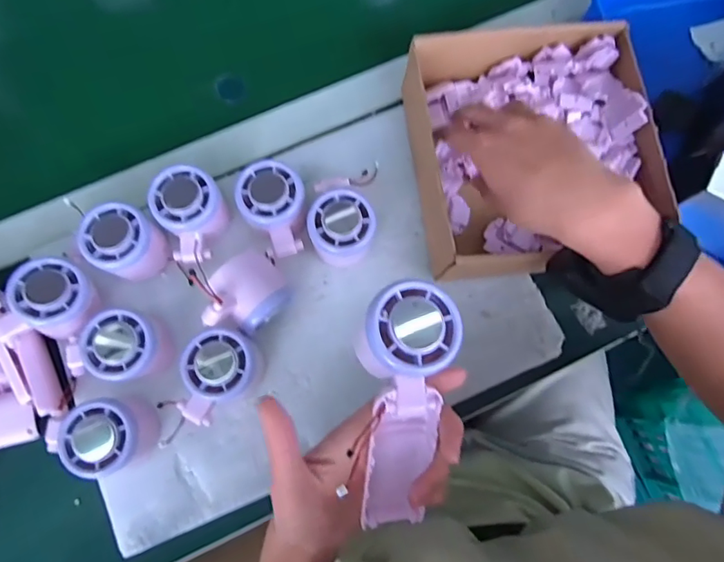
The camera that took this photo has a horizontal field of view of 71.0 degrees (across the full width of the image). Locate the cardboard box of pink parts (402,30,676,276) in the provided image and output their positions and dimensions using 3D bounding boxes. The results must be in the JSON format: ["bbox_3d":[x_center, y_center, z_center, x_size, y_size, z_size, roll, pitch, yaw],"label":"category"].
[{"bbox_3d":[0.143,-0.126,0.452,0.204,0.063,0.211,-8,78,-3],"label":"cardboard box of pink parts"}]

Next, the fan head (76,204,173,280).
[{"bbox_3d":[-0.196,-0.030,0.425,0.062,0.050,0.056,38,80,7],"label":"fan head"}]

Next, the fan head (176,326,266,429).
[{"bbox_3d":[-0.113,0.078,0.407,0.052,0.055,0.073,12,78,2],"label":"fan head"}]

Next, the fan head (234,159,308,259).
[{"bbox_3d":[-0.072,-0.057,0.437,0.054,0.053,0.074,-17,79,-5],"label":"fan head"}]

